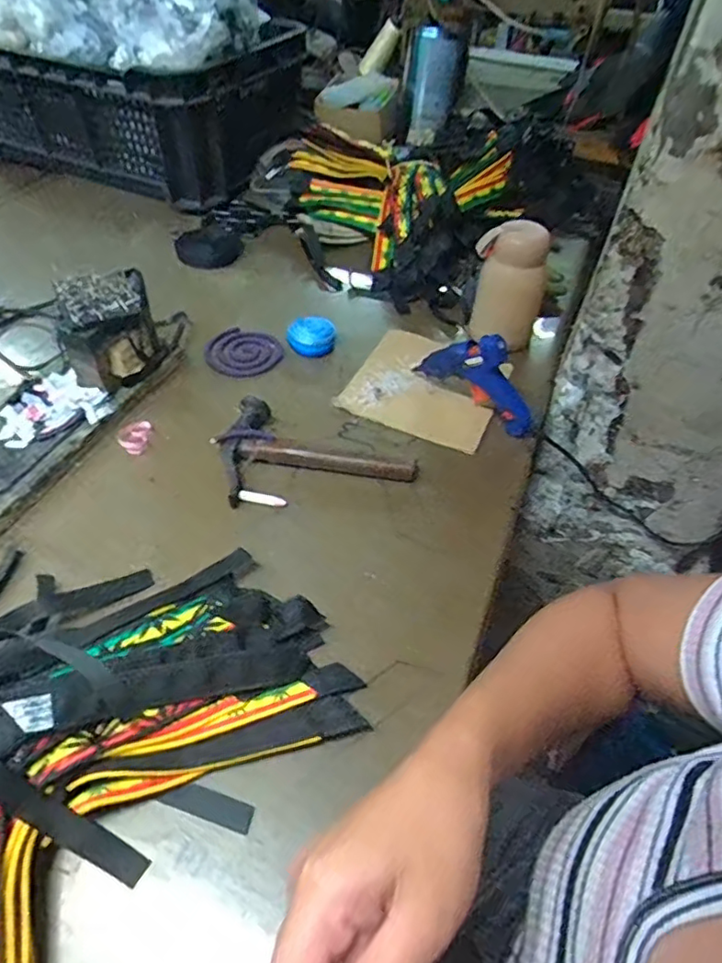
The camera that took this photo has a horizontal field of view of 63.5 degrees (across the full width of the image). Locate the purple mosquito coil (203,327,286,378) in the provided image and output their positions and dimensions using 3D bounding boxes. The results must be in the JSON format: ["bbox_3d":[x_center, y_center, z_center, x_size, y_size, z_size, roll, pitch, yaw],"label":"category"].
[{"bbox_3d":[-0.138,-0.153,0.683,0.093,0.008,0.091,2,49,-2],"label":"purple mosquito coil"}]

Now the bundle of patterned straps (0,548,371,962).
[{"bbox_3d":[-0.203,0.179,0.342,0.342,0.060,0.395,15,50,9],"label":"bundle of patterned straps"}]

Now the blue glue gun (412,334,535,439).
[{"bbox_3d":[0.117,-0.109,0.594,0.138,0.085,0.029,28,53,19],"label":"blue glue gun"}]

